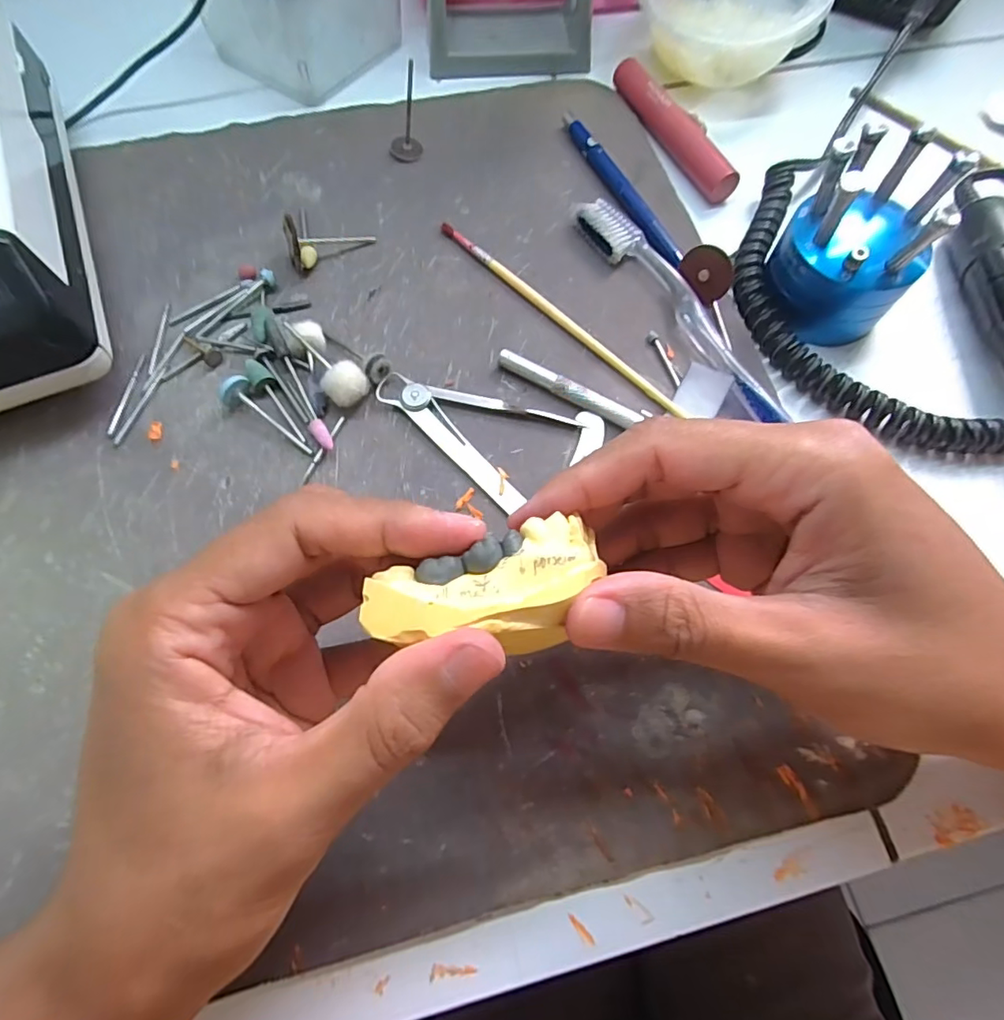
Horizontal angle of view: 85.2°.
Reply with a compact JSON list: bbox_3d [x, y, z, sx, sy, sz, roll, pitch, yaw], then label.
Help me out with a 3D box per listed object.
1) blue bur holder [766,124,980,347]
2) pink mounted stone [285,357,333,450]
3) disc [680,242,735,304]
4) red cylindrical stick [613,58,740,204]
[{"bbox_3d":[0.154,-0.116,0.237,0.058,0.065,0.054,0,68,-1],"label":"blue bur holder"},{"bbox_3d":[-0.085,-0.046,0.236,0.007,0.006,0.050,-29,72,-12],"label":"pink mounted stone"},{"bbox_3d":[0.097,-0.112,0.254,0.025,0.019,0.004,54,42,5],"label":"disc"},{"bbox_3d":[0.092,-0.212,0.302,0.017,0.016,0.106,-25,71,-10],"label":"red cylindrical stick"}]

